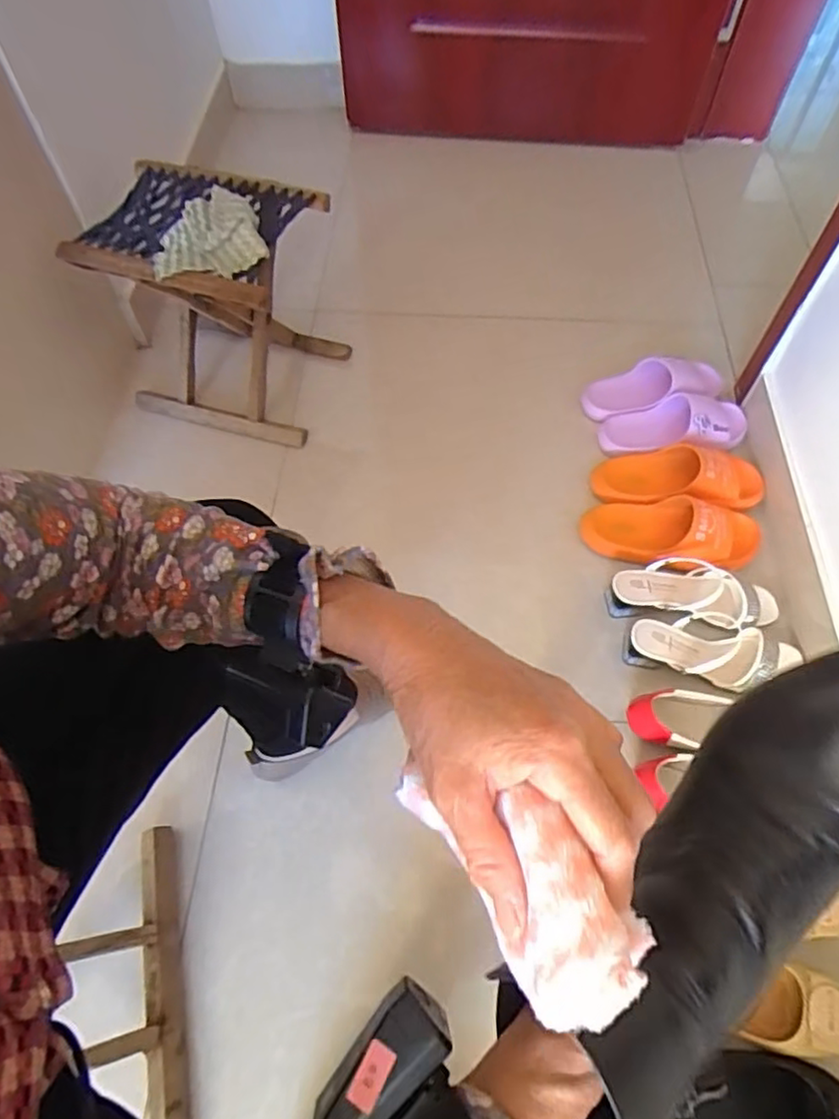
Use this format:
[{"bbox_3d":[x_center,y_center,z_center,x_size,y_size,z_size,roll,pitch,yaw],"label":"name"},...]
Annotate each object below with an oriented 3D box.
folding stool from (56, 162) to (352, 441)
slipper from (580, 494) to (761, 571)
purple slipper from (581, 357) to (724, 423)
[{"bbox_3d":[-0.320,-0.410,1.049,0.323,0.358,0.251,16,61,10],"label":"folding stool"},{"bbox_3d":[0.387,-0.039,0.975,0.267,0.058,0.114,5,60,3],"label":"slipper"},{"bbox_3d":[0.417,-0.308,1.138,0.255,0.062,0.103,-13,60,-7],"label":"purple slipper"}]

